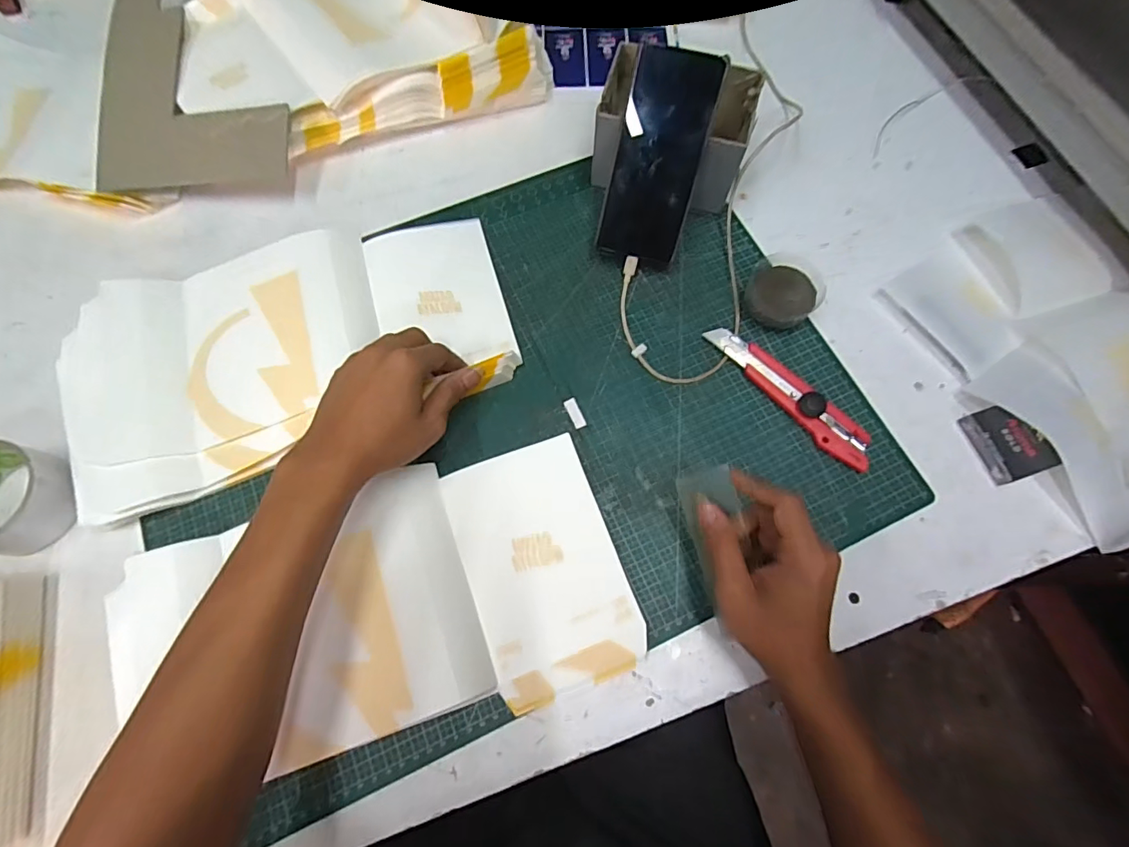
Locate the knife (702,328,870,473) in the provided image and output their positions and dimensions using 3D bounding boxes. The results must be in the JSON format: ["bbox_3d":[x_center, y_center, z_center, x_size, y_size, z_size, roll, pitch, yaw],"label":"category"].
[{"bbox_3d":[0.192,-0.027,0.425,0.028,0.017,0.165,-41,74,-13],"label":"knife"}]

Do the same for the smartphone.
[{"bbox_3d":[0.081,-0.227,0.431,0.072,0.159,0.016,15,26,3],"label":"smartphone"}]

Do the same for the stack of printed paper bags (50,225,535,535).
[{"bbox_3d":[-0.235,-0.071,0.436,0.364,0.027,0.204,-19,71,-6],"label":"stack of printed paper bags"}]

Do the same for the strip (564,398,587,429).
[{"bbox_3d":[0.009,-0.010,0.429,0.011,0.004,0.028,-22,71,-7],"label":"strip"}]

